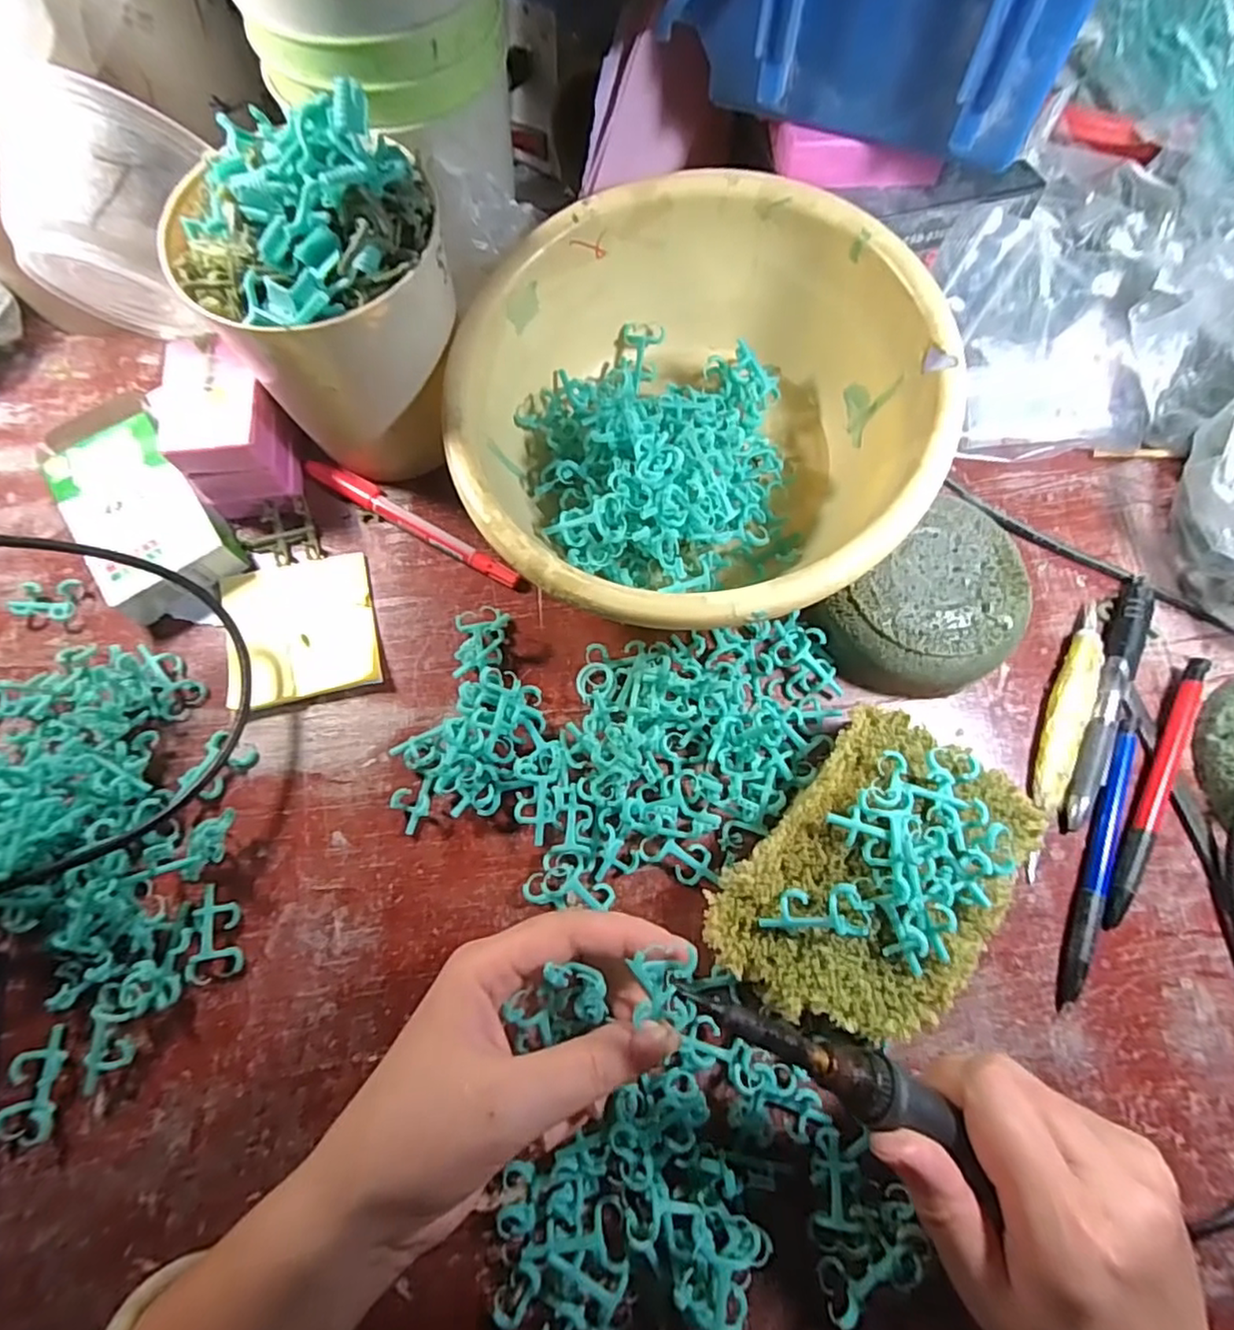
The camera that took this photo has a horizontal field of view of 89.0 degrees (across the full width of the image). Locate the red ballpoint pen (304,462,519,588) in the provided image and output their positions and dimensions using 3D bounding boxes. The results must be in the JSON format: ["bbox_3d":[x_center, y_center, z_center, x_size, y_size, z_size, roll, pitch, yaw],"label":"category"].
[{"bbox_3d":[-0.114,-0.080,0.350,0.138,0.009,0.014,29,74,8],"label":"red ballpoint pen"}]

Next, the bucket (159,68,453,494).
[{"bbox_3d":[-0.130,-0.165,0.302,0.099,0.148,0.096,0,72,-1],"label":"bucket"}]

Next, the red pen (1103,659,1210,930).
[{"bbox_3d":[0.263,0.060,0.303,0.014,0.012,0.141,31,74,9],"label":"red pen"}]

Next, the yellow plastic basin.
[{"bbox_3d":[0.034,-0.117,0.315,0.216,0.096,0.220,0,72,-1],"label":"yellow plastic basin"}]

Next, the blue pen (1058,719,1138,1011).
[{"bbox_3d":[0.228,0.090,0.294,0.016,0.009,0.138,22,73,6],"label":"blue pen"}]

